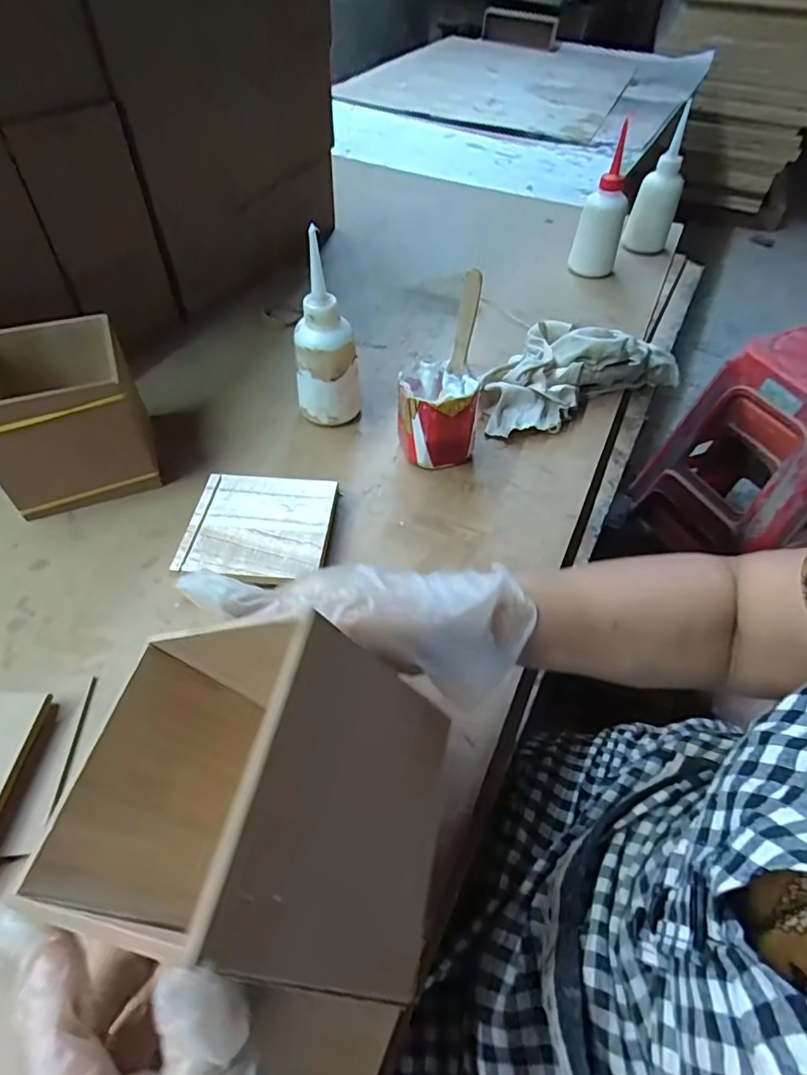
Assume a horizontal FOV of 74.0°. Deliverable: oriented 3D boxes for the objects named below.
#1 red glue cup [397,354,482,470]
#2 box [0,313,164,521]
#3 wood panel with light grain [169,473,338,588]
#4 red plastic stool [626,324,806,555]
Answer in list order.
[{"bbox_3d":[0.027,-0.113,0.496,0.063,0.078,0.066,2,50,-3],"label":"red glue cup"},{"bbox_3d":[-0.288,-0.101,0.453,0.117,0.108,0.113,-19,55,-19],"label":"box"},{"bbox_3d":[-0.114,-0.004,0.434,0.110,0.031,0.103,5,50,-1],"label":"wood panel with light grain"},{"bbox_3d":[0.770,-0.142,1.134,0.342,0.468,0.322,-11,52,-14],"label":"red plastic stool"}]

